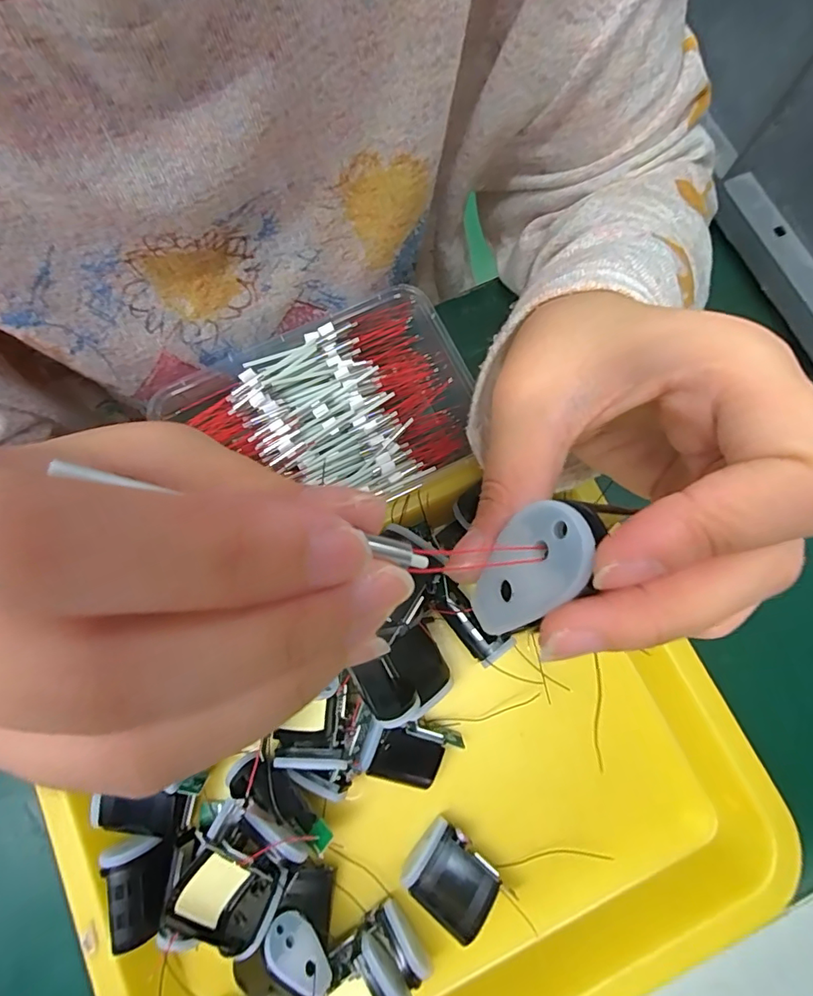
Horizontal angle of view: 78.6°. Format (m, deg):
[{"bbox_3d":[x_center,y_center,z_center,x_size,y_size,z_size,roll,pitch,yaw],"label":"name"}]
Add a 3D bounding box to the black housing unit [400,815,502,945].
[{"bbox_3d":[0.023,0.193,0.253,0.044,0.024,0.035,39,81,9],"label":"black housing unit"}]

